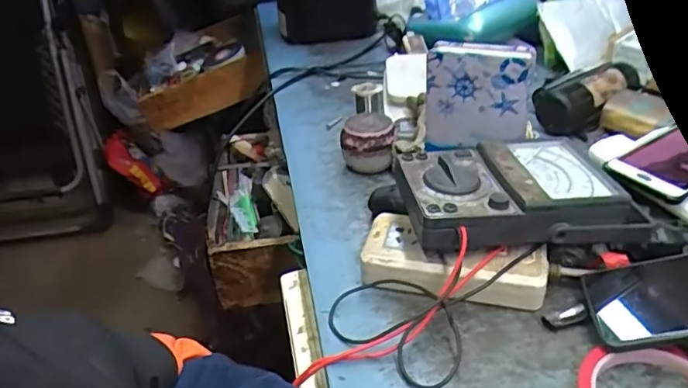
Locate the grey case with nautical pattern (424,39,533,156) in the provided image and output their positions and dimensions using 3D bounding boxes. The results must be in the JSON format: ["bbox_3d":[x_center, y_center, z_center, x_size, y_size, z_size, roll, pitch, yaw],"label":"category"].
[{"bbox_3d":[0.130,-0.093,0.550,0.097,0.105,0.031,11,37,21],"label":"grey case with nautical pattern"}]

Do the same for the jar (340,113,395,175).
[{"bbox_3d":[0.027,-0.056,0.634,0.061,0.060,0.057,-3,34,2],"label":"jar"}]

